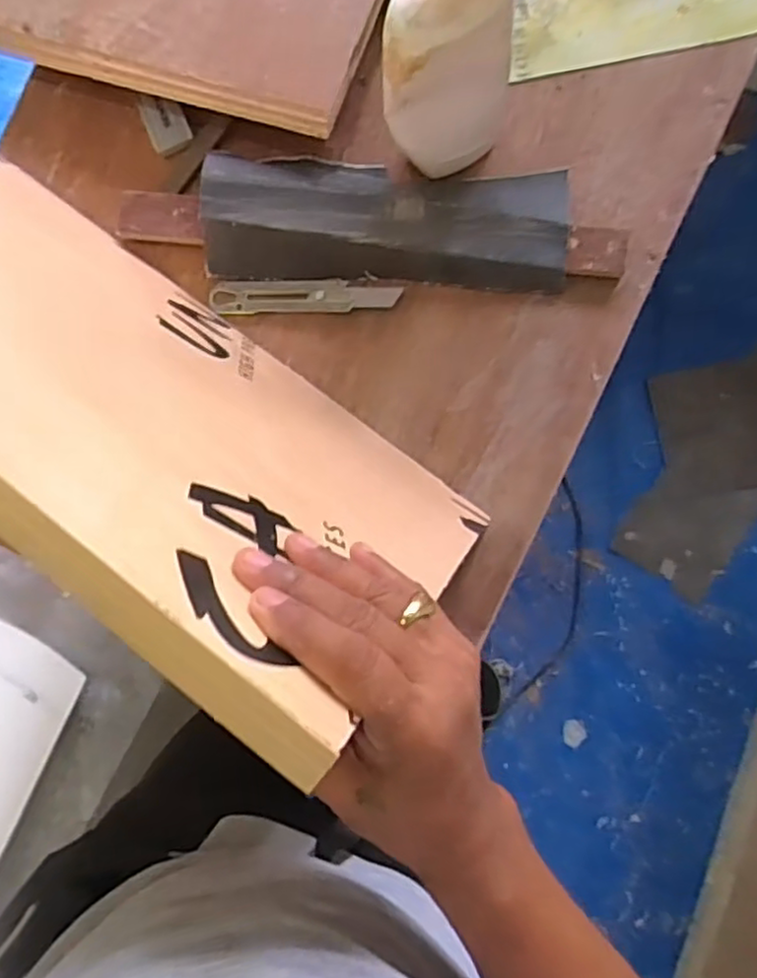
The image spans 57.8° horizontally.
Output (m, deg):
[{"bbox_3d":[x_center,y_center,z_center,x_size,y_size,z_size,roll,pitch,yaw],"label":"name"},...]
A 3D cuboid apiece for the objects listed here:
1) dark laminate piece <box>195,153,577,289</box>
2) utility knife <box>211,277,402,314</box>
[{"bbox_3d":[0.005,-0.230,0.581,0.307,0.033,0.104,4,86,4],"label":"dark laminate piece"},{"bbox_3d":[-0.067,-0.170,0.600,0.167,0.009,0.029,2,86,4],"label":"utility knife"}]

